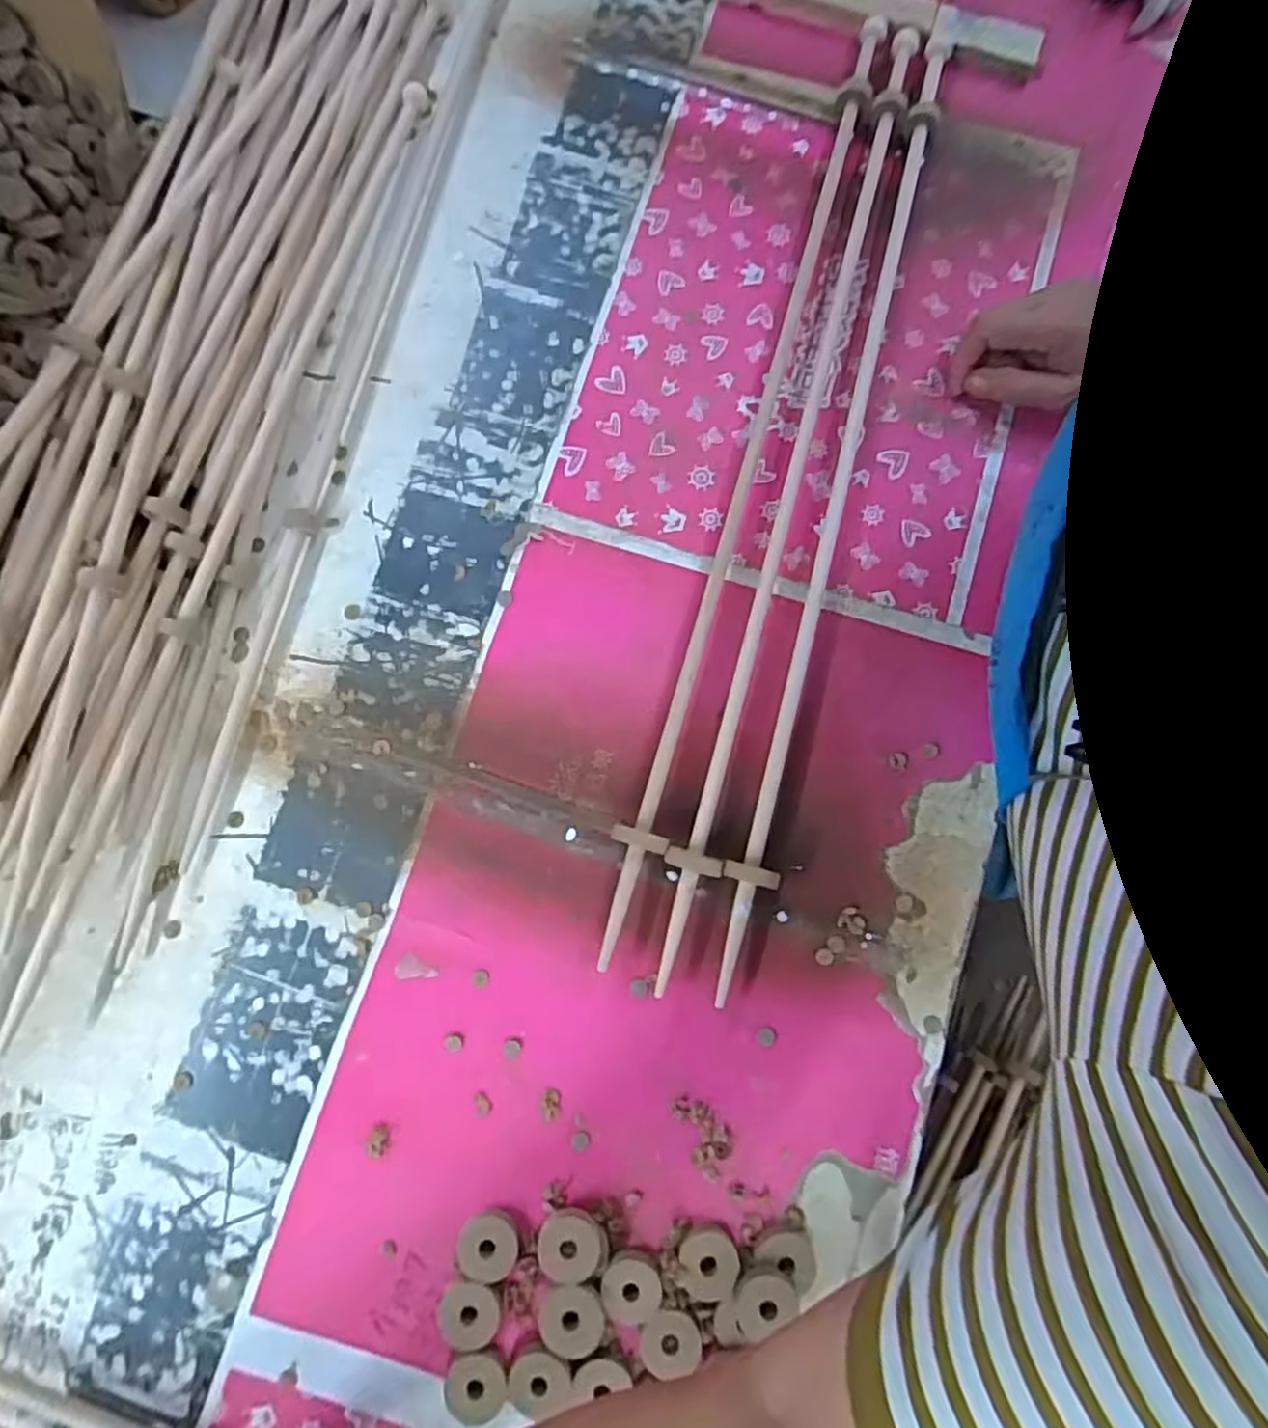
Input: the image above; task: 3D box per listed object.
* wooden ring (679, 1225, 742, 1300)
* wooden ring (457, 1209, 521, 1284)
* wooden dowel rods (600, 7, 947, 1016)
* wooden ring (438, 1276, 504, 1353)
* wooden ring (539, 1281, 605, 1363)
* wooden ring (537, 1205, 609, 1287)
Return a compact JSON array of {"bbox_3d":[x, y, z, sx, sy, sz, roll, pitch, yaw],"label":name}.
[{"bbox_3d":[0.044,0.319,0.420,0.034,0.004,0.034,-1,67,2],"label":"wooden ring"},{"bbox_3d":[-0.085,0.311,0.421,0.035,0.004,0.036,0,78,0],"label":"wooden ring"},{"bbox_3d":[0.109,-0.168,0.494,0.097,0.041,0.695,15,82,0],"label":"wooden dowel rods"},{"bbox_3d":[-0.095,0.346,0.414,0.034,0.004,0.035,0,78,0],"label":"wooden ring"},{"bbox_3d":[-0.035,0.342,0.408,0.035,0.009,0.040,-9,78,-2],"label":"wooden ring"},{"bbox_3d":[-0.035,0.305,0.415,0.039,0.008,0.035,-8,78,-2],"label":"wooden ring"}]

